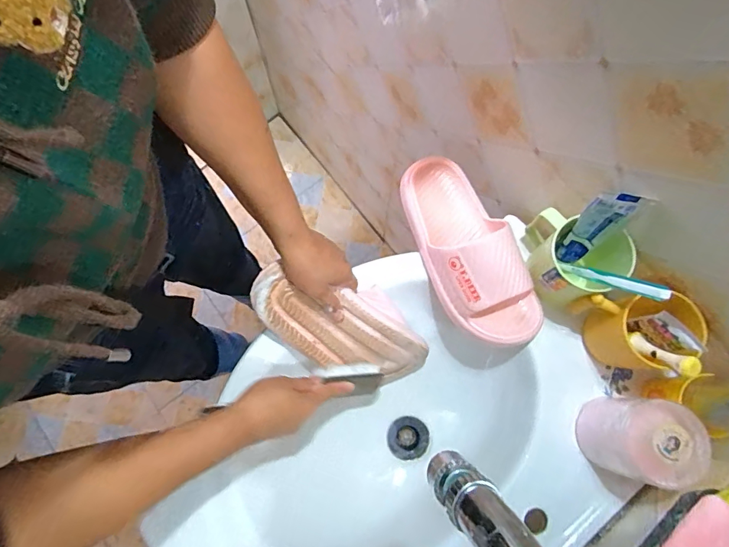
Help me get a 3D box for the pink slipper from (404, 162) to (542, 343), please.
[{"bbox_3d":[0.126,-0.036,0.535,0.102,0.068,0.257,-22,77,-5],"label":"pink slipper"}]

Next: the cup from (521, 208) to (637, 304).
[{"bbox_3d":[0.238,-0.014,0.511,0.106,0.098,0.081,24,77,6],"label":"cup"}]

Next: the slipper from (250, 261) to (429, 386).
[{"bbox_3d":[-0.027,0.068,0.565,0.251,0.082,0.107,23,75,-23],"label":"slipper"}]

